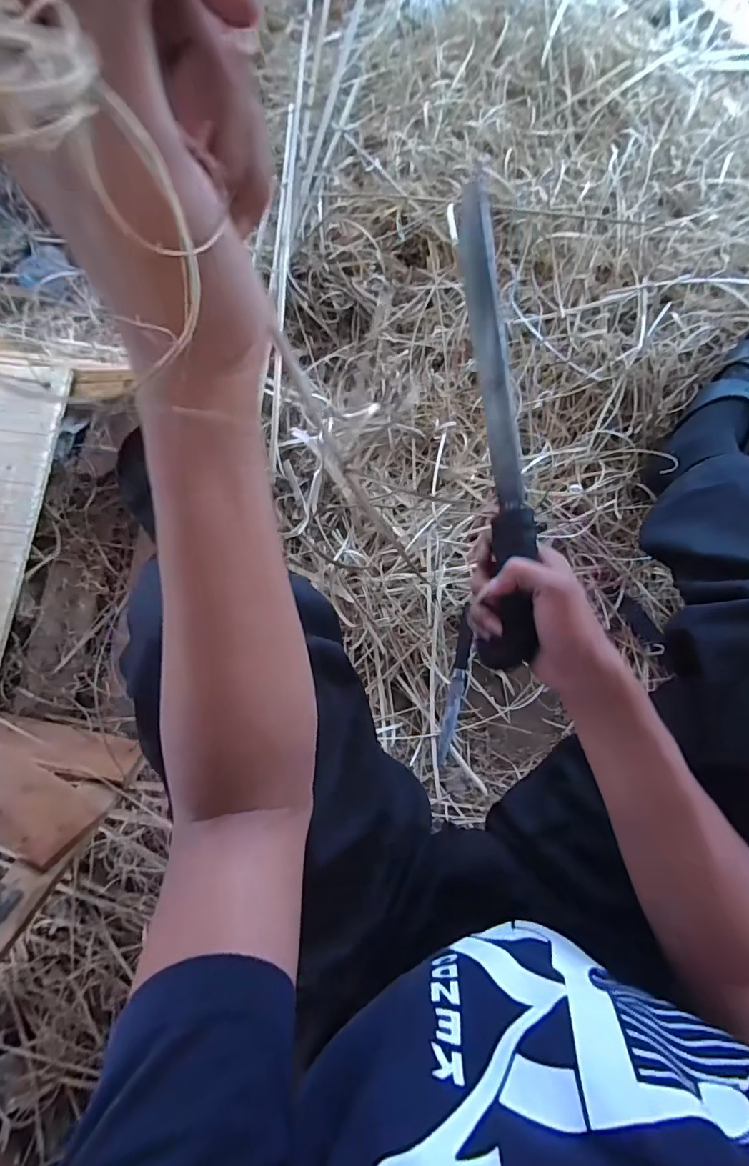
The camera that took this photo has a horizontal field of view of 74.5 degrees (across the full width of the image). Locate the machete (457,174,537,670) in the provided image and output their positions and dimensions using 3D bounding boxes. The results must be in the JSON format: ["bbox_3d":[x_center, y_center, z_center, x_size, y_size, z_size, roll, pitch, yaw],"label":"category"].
[{"bbox_3d":[0.091,-0.119,0.376,0.040,0.036,0.366,-5,87,-1],"label":"machete"}]

